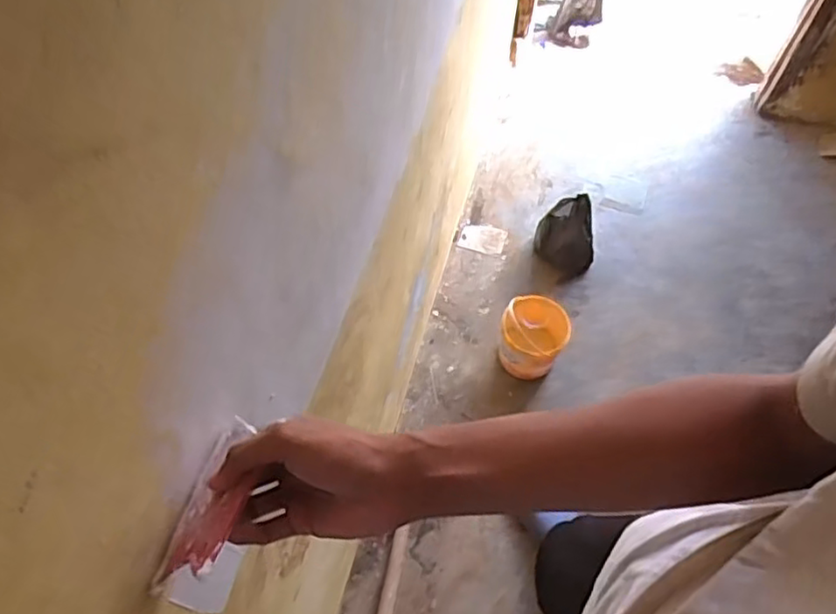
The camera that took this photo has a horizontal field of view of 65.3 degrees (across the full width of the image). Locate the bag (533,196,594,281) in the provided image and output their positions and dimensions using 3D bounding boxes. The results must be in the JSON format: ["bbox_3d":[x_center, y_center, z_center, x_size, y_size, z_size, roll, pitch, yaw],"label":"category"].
[{"bbox_3d":[0.400,-0.184,1.742,0.161,0.174,0.146,24,63,14],"label":"bag"}]

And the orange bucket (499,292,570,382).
[{"bbox_3d":[0.279,0.082,1.608,0.158,0.182,0.150,0,60,0],"label":"orange bucket"}]

